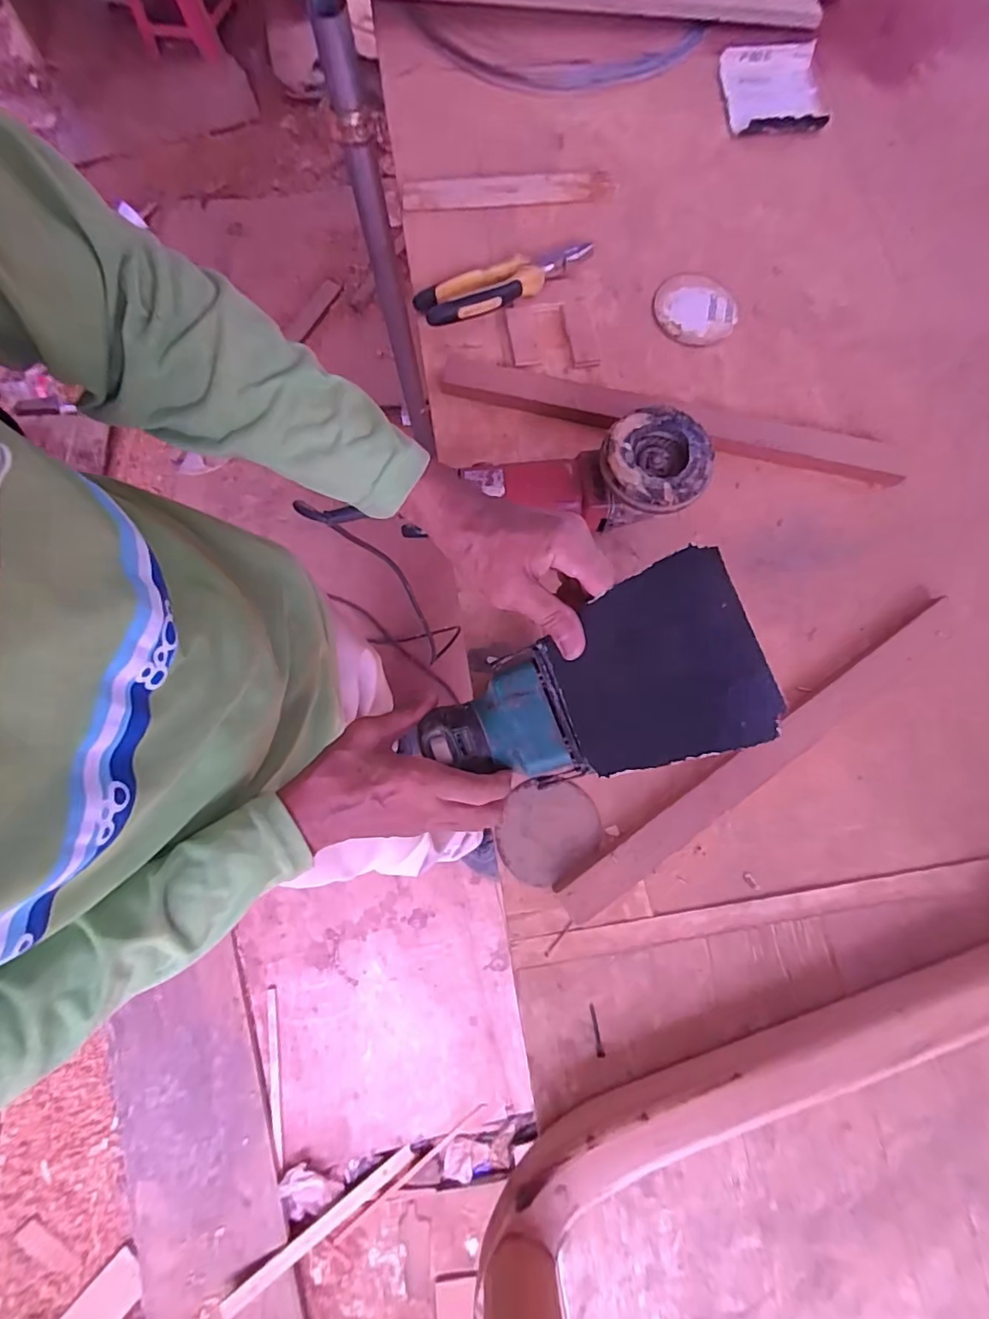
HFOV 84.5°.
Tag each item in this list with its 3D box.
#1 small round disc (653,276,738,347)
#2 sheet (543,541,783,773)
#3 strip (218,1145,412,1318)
[{"bbox_3d":[0.221,-0.385,0.598,0.088,0.009,0.090,0,78,0],"label":"small round disc"},{"bbox_3d":[0.093,0.009,0.341,0.007,0.147,0.111,-9,77,-37],"label":"sheet"},{"bbox_3d":[-0.378,1.243,1.188,0.439,0.020,0.040,-28,79,-20],"label":"strip"}]

